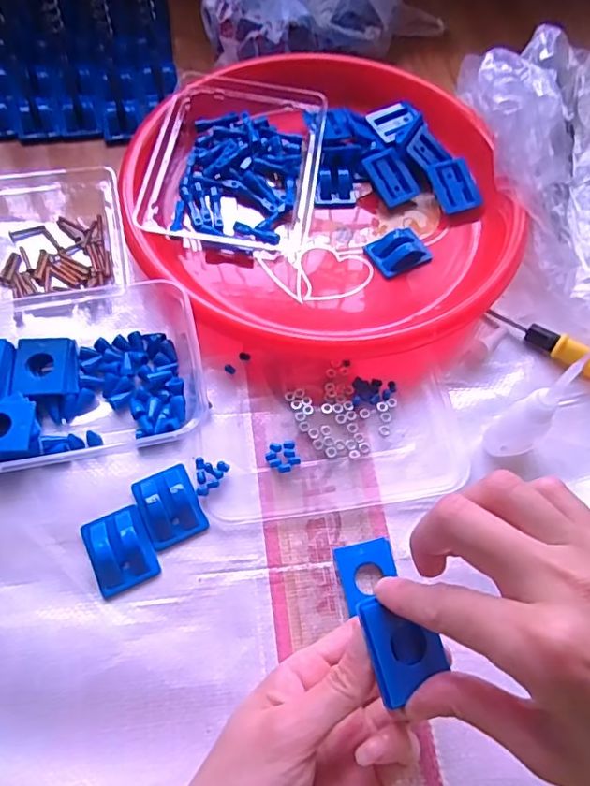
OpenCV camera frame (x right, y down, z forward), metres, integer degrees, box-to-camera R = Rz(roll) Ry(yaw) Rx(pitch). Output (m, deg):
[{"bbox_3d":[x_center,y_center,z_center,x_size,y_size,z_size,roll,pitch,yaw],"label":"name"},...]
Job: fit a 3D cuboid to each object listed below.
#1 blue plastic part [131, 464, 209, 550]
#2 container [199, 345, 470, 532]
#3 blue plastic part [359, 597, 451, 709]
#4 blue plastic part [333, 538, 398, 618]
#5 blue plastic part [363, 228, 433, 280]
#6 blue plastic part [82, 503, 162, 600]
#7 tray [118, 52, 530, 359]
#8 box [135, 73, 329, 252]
[{"bbox_3d":[-0.074,0.067,0.339,0.033,0.010,0.043,-23,65,-15],"label":"blue plastic part"},{"bbox_3d":[0.022,0.023,0.367,0.163,0.008,0.104,-7,62,-7],"label":"container"},{"bbox_3d":[0.048,0.108,0.248,0.031,0.004,0.042,-14,78,-18],"label":"blue plastic part"},{"bbox_3d":[0.042,0.103,0.325,0.032,0.006,0.037,-11,63,-9],"label":"blue plastic part"},{"bbox_3d":[0.078,-0.108,0.429,0.042,0.019,0.031,-25,66,-16],"label":"blue plastic part"},{"bbox_3d":[-0.100,0.090,0.326,0.034,0.007,0.045,-23,65,-15],"label":"blue plastic part"},{"bbox_3d":[0.022,-0.152,0.441,0.286,0.038,0.299,2,61,-2],"label":"tray"},{"bbox_3d":[-0.047,-0.180,0.449,0.131,0.039,0.171,7,61,1],"label":"box"}]

